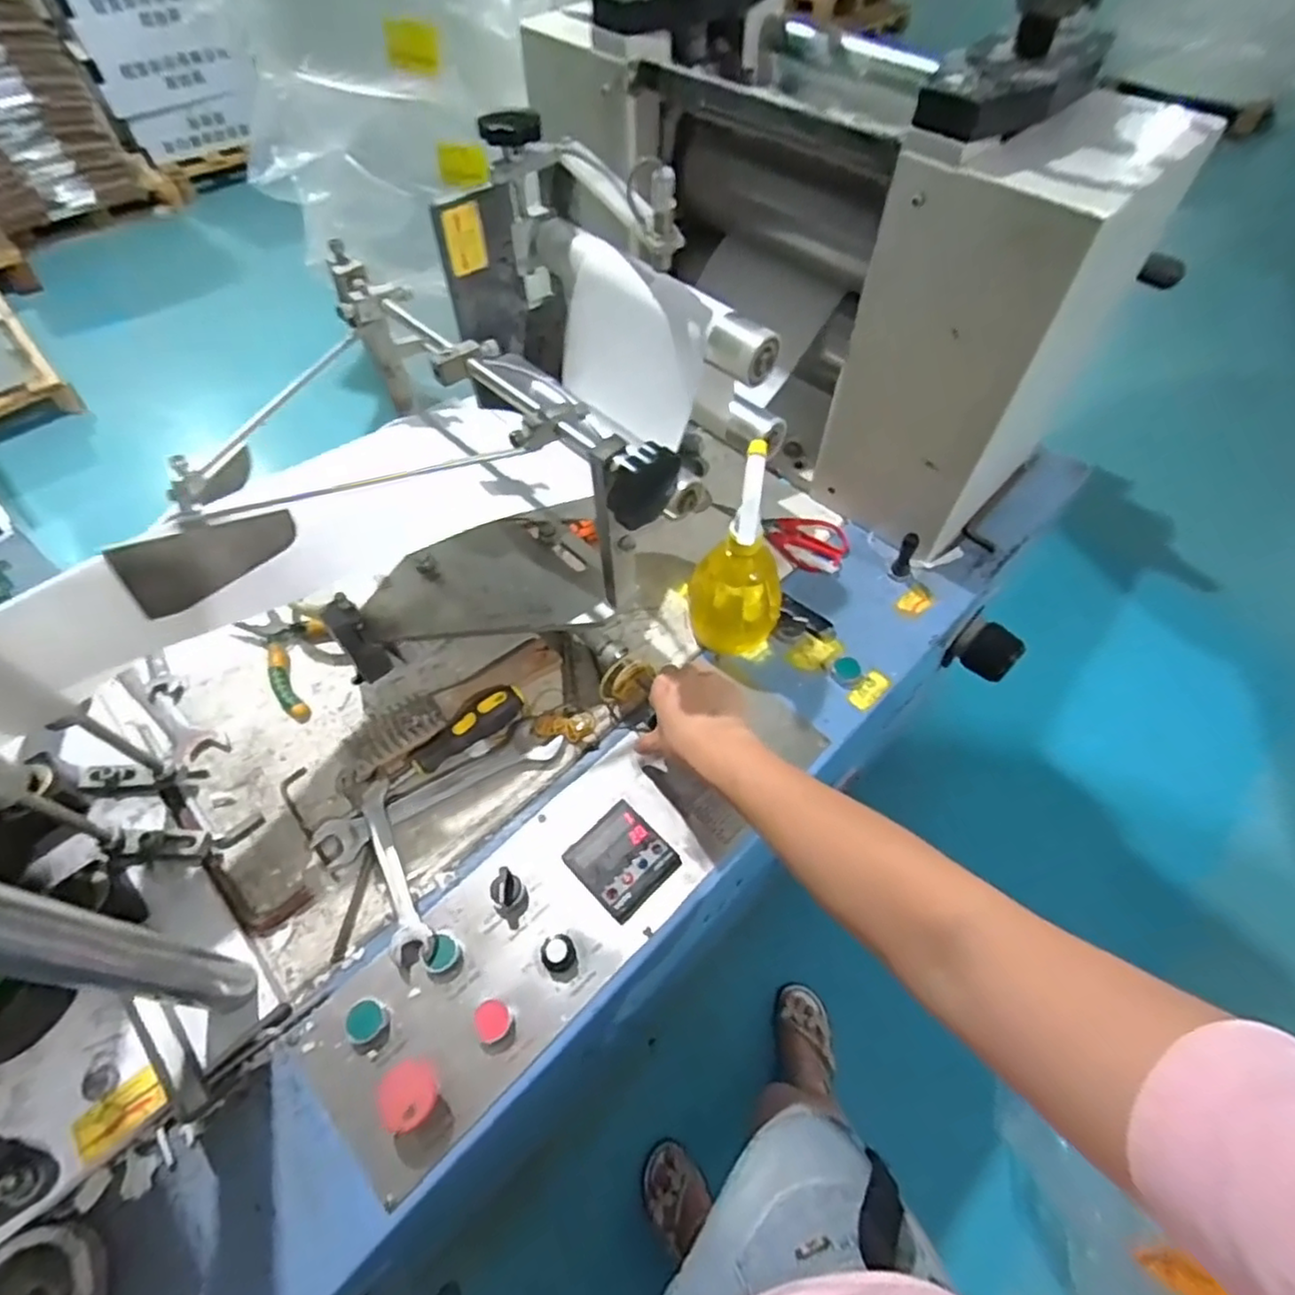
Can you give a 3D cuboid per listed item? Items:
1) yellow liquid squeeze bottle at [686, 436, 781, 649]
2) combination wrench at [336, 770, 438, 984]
[{"bbox_3d":[0.085,-0.076,0.612,0.085,0.197,0.079,-27,60,-17],"label":"yellow liquid squeeze bottle"},{"bbox_3d":[-0.220,0.176,0.551,0.037,0.017,0.187,-25,59,-16],"label":"combination wrench"}]

